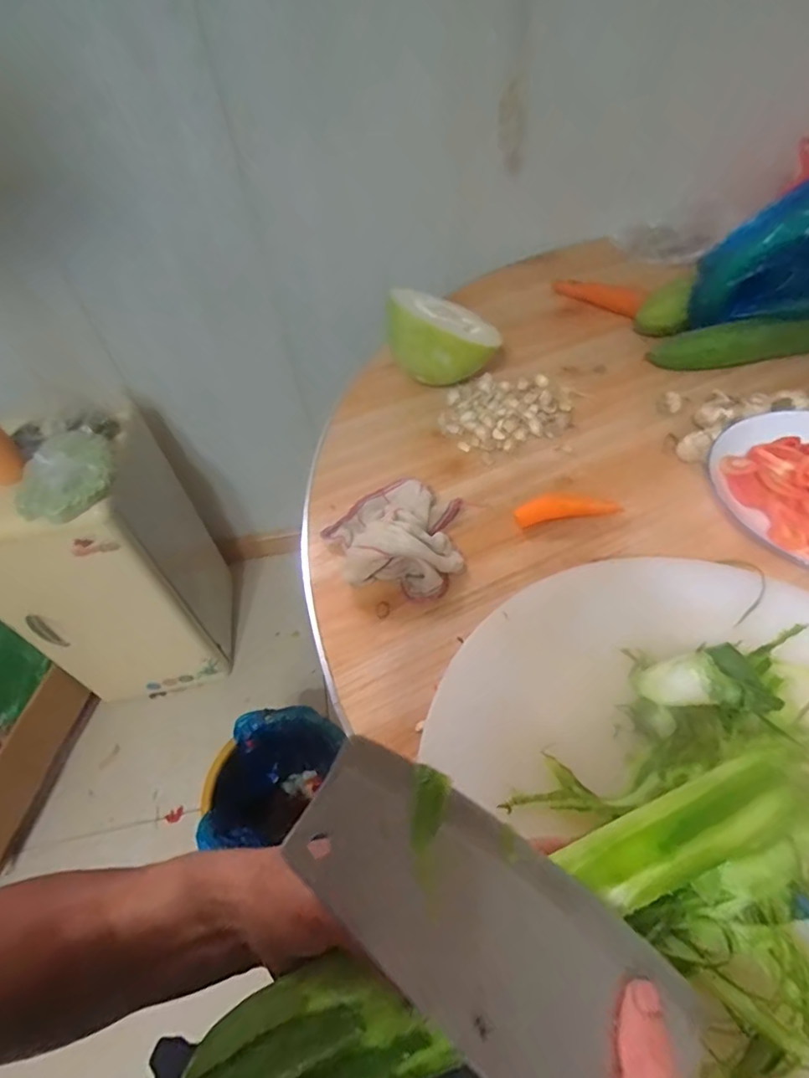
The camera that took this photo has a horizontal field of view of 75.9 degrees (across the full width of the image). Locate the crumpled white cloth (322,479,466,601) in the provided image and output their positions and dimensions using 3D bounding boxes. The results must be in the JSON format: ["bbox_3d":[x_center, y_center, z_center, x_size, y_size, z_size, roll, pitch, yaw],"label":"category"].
[{"bbox_3d":[-0.013,-0.013,0.550,0.141,0.048,0.149,-2,51,5],"label":"crumpled white cloth"}]

